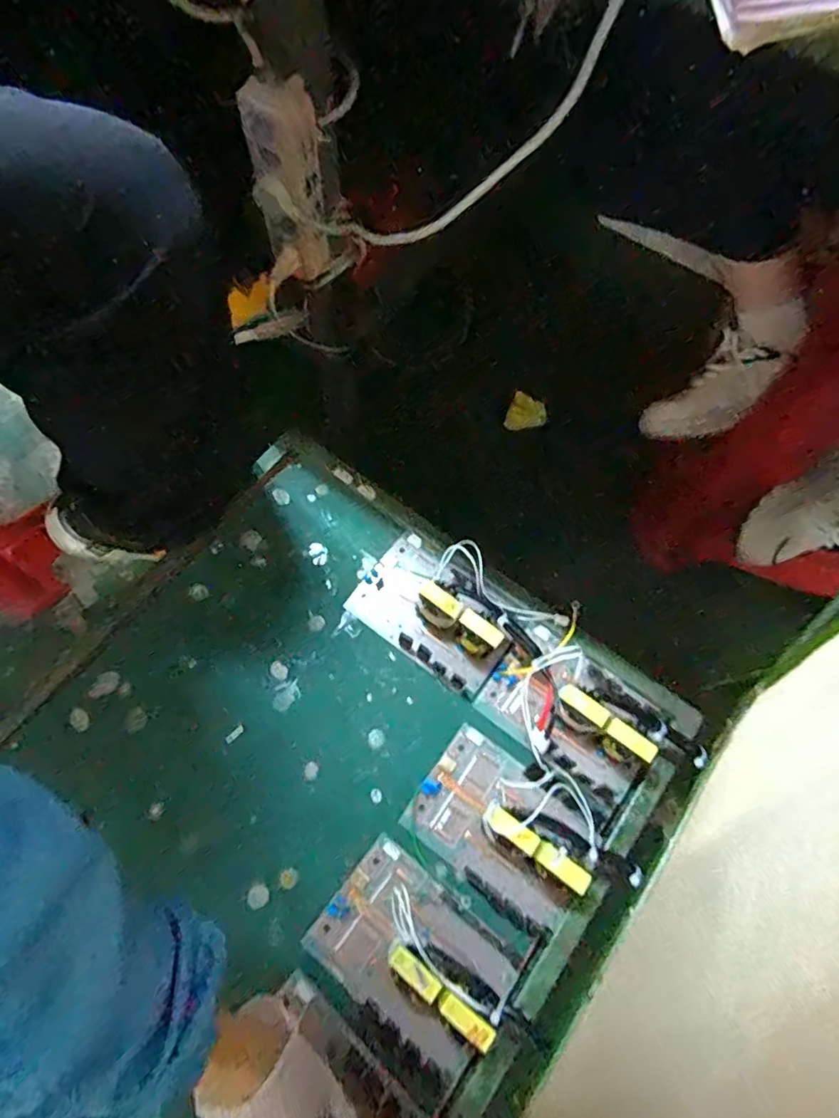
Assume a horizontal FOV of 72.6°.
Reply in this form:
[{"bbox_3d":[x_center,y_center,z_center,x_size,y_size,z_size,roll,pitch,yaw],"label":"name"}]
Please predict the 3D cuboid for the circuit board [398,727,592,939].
[{"bbox_3d":[0.079,0.244,0.510,0.171,0.053,0.114,38,73,12],"label":"circuit board"}]

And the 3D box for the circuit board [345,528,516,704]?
[{"bbox_3d":[0.013,0.047,0.586,0.173,0.055,0.108,37,73,12],"label":"circuit board"}]

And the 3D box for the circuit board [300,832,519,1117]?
[{"bbox_3d":[-0.011,0.340,0.470,0.121,0.056,0.166,-43,76,-15],"label":"circuit board"}]

